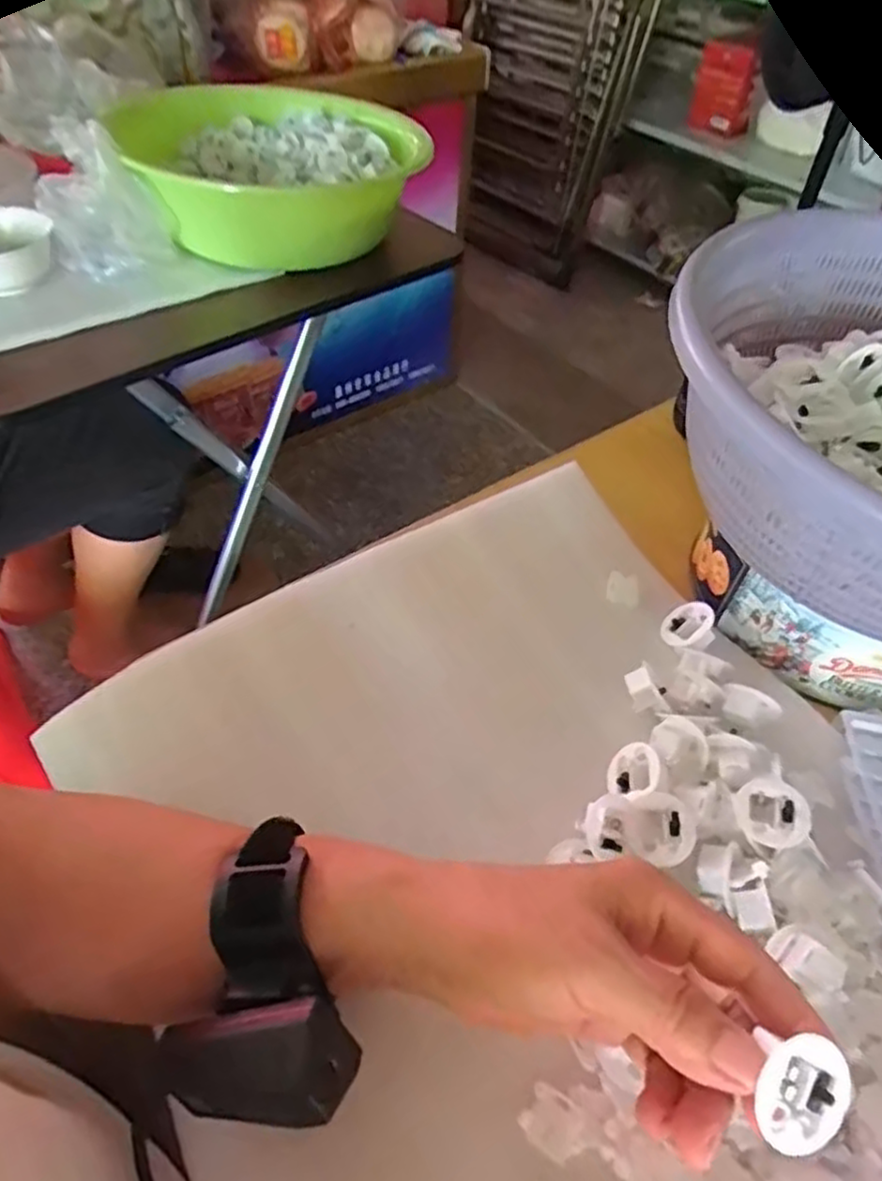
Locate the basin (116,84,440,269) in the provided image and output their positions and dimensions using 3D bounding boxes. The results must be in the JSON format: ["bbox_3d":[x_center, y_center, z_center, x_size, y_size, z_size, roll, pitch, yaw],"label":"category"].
[{"bbox_3d":[-0.183,-0.460,0.799,0.314,0.111,0.287,-18,52,-18],"label":"basin"}]

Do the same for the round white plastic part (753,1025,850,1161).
[{"bbox_3d":[0.106,0.150,0.218,0.031,0.018,0.031,2,84,-14],"label":"round white plastic part"}]

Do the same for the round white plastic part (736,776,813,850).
[{"bbox_3d":[0.158,0.108,0.342,0.032,0.014,0.032,-8,48,9],"label":"round white plastic part"}]

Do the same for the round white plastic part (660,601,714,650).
[{"bbox_3d":[0.151,0.022,0.432,0.031,0.010,0.031,8,72,55],"label":"round white plastic part"}]

